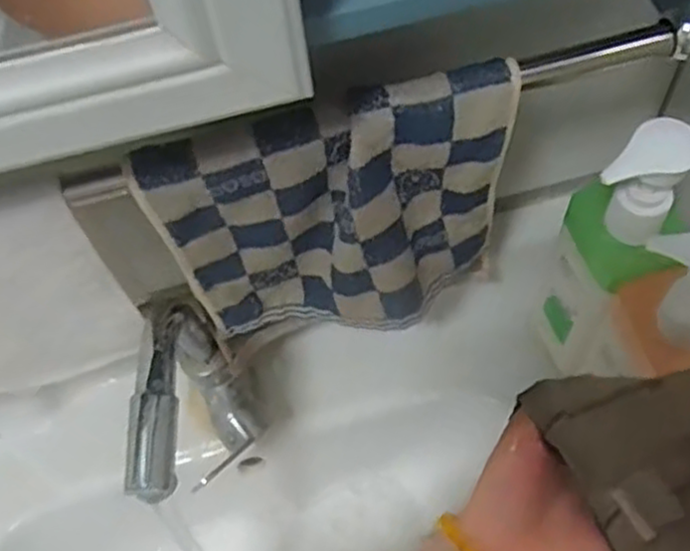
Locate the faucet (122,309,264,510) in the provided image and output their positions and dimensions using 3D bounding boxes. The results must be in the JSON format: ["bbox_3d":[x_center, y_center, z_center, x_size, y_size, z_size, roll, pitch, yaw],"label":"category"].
[{"bbox_3d":[-0.095,0.098,0.515,0.054,0.170,0.137,-8,62,1],"label":"faucet"}]

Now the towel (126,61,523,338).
[{"bbox_3d":[-0.002,-0.023,0.457,0.204,0.197,0.049,-14,62,-2],"label":"towel"}]

